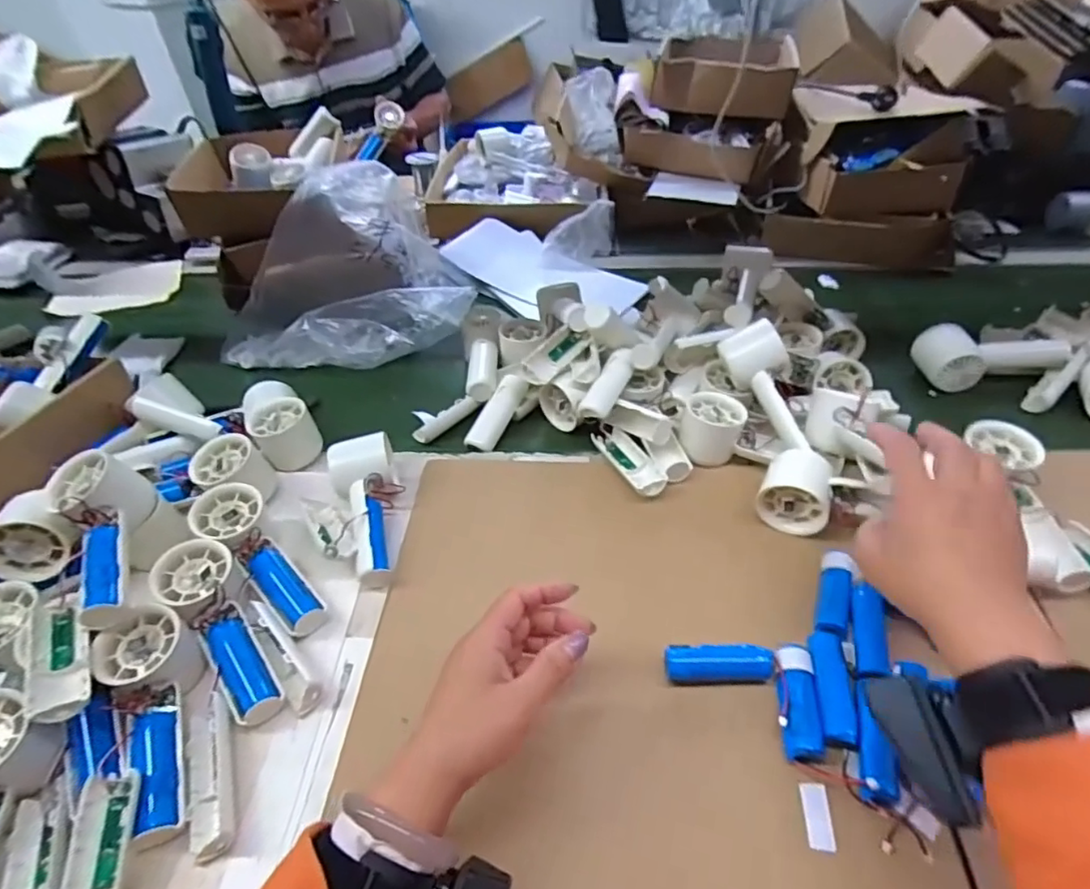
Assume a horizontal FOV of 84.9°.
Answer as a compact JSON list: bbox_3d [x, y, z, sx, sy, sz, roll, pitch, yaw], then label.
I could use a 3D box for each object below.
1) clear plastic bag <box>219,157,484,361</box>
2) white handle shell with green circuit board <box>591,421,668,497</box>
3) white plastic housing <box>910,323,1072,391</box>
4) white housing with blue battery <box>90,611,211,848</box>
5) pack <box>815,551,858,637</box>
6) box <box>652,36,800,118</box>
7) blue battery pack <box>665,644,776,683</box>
[{"bbox_3d":[-0.237,-0.235,0.775,0.247,0.163,0.307,13,45,17],"label":"clear plastic bag"},{"bbox_3d":[0.080,0.014,0.582,0.037,0.021,0.104,-18,45,-16],"label":"white handle shell with green circuit board"},{"bbox_3d":[0.496,-0.101,0.665,0.145,0.044,0.065,-5,43,-2],"label":"white plastic housing"},{"bbox_3d":[-0.271,0.183,0.399,0.059,0.045,0.151,-14,44,-11],"label":"white housing with blue battery"},{"bbox_3d":[0.223,0.114,0.458,0.022,0.017,0.068,14,46,17],"label":"pack"},{"bbox_3d":[0.283,-0.592,0.948,0.200,0.066,0.234,8,44,11],"label":"box"},{"bbox_3d":[0.125,0.157,0.427,0.076,0.018,0.023,-1,43,2],"label":"blue battery pack"}]

